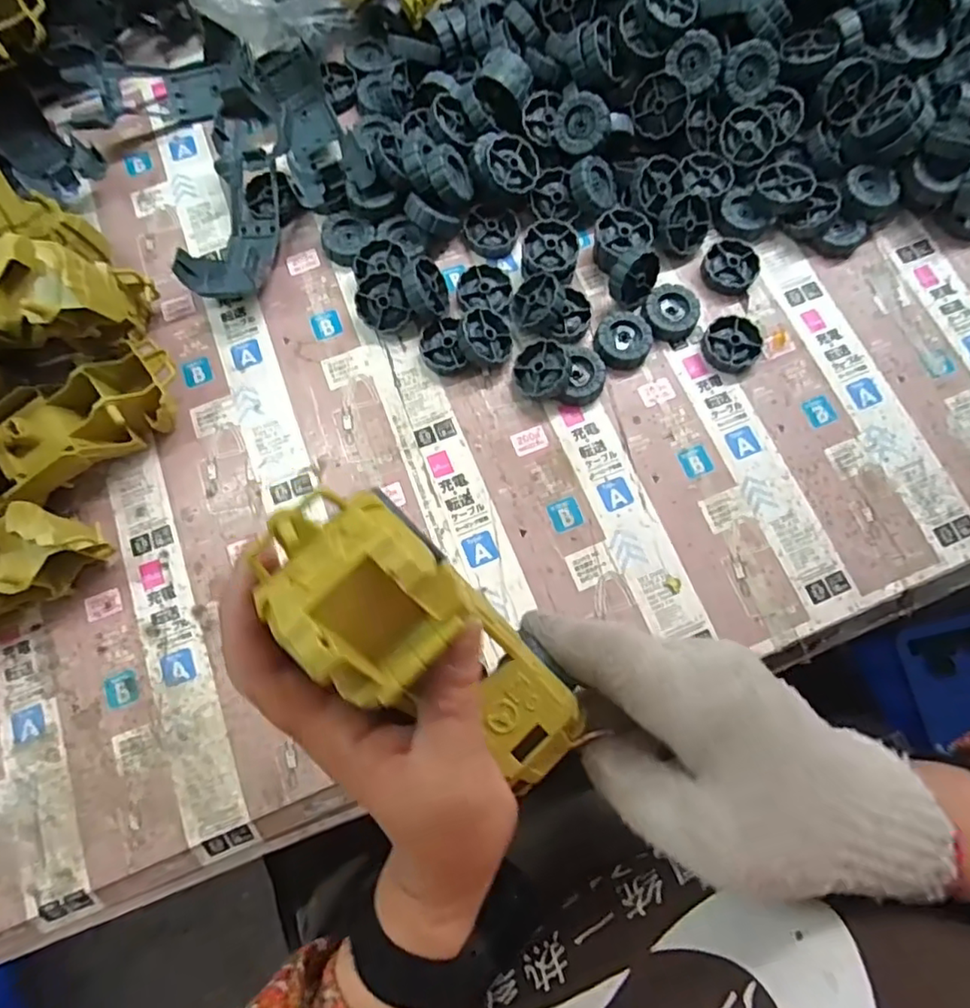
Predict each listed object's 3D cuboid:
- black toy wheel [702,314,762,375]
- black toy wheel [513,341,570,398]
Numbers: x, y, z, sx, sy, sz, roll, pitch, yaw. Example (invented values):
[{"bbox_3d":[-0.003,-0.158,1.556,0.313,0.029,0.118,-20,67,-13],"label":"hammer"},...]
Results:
[{"bbox_3d":[0.169,-0.110,0.409,0.039,0.010,0.038,0,76,0],"label":"black toy wheel"},{"bbox_3d":[0.039,-0.088,0.396,0.039,0.010,0.039,-6,77,27],"label":"black toy wheel"}]

